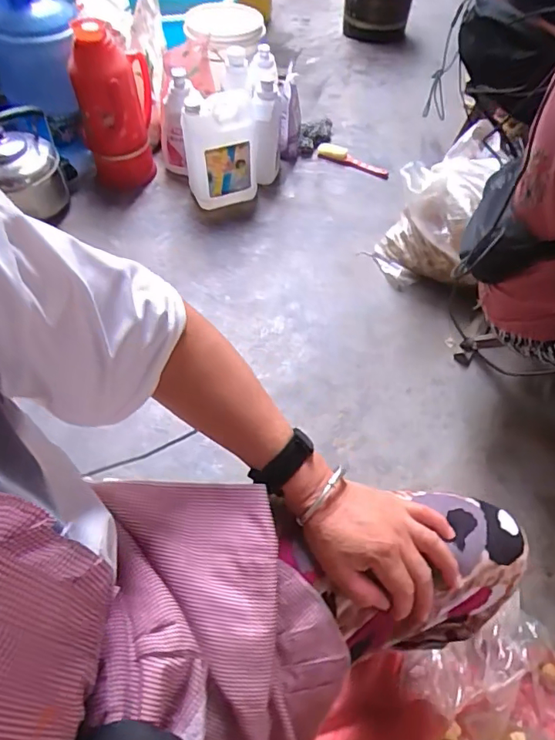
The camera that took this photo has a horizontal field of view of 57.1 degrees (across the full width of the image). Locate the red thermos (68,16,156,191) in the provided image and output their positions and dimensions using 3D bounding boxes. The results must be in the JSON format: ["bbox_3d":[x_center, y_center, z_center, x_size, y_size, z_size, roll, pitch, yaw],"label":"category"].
[{"bbox_3d":[-0.435,-0.692,1.381,0.192,0.380,0.215,-11,55,-11],"label":"red thermos"}]

